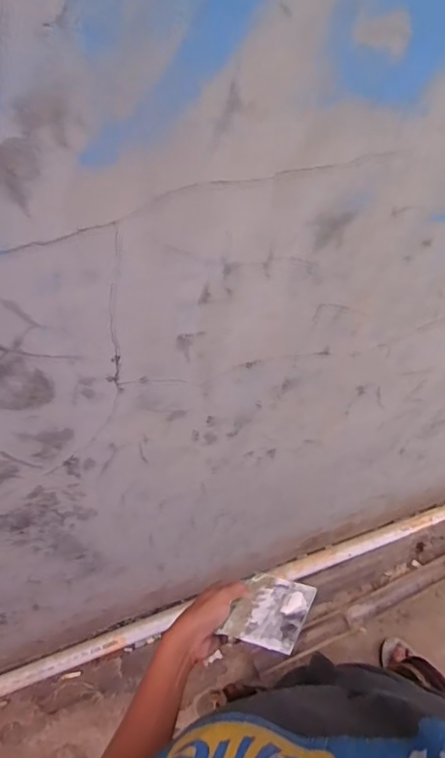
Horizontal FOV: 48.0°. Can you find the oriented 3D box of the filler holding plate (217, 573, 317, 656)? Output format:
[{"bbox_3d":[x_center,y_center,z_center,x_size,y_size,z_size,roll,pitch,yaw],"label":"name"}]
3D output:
[{"bbox_3d":[0.057,0.265,0.577,0.079,0.009,0.105,5,19,23],"label":"filler holding plate"}]

